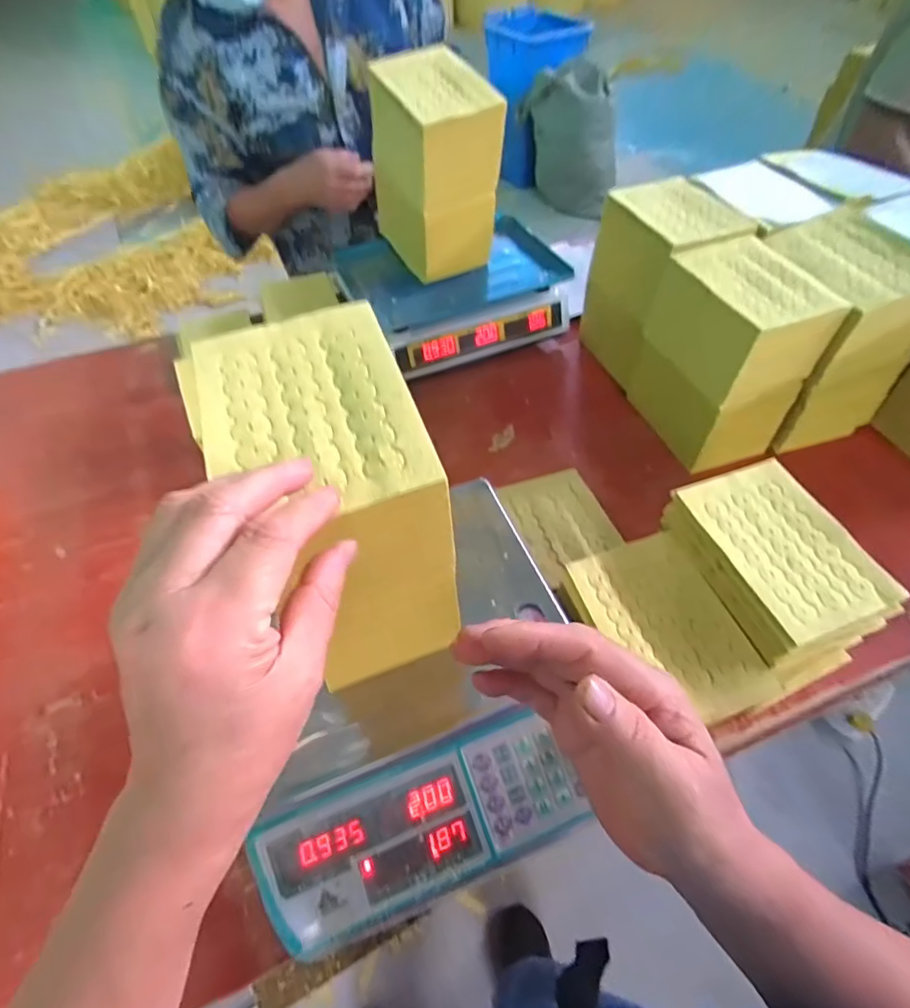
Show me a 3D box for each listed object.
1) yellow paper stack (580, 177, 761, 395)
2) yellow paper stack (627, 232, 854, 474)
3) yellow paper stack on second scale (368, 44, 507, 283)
[{"bbox_3d":[0.285,-0.304,0.748,0.138,0.236,0.165,-19,56,-13],"label":"yellow paper stack"},{"bbox_3d":[0.332,-0.179,0.654,0.120,0.231,0.170,-17,55,-12],"label":"yellow paper stack"},{"bbox_3d":[-0.029,-0.473,0.736,0.117,0.230,0.158,-25,57,-17],"label":"yellow paper stack on second scale"}]

